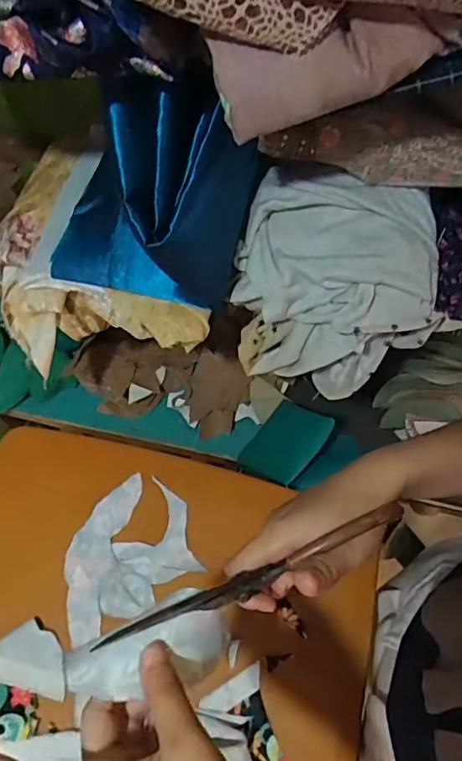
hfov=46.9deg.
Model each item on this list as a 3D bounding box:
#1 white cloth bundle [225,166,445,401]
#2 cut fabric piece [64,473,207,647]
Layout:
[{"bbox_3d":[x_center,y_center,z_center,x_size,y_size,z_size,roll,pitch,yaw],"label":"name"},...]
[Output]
[{"bbox_3d":[0.099,-0.091,0.518,0.179,0.163,0.125,7,60,9],"label":"white cloth bundle"},{"bbox_3d":[-0.118,0.183,0.582,0.151,0.009,0.133,-25,60,-11],"label":"cut fabric piece"}]

